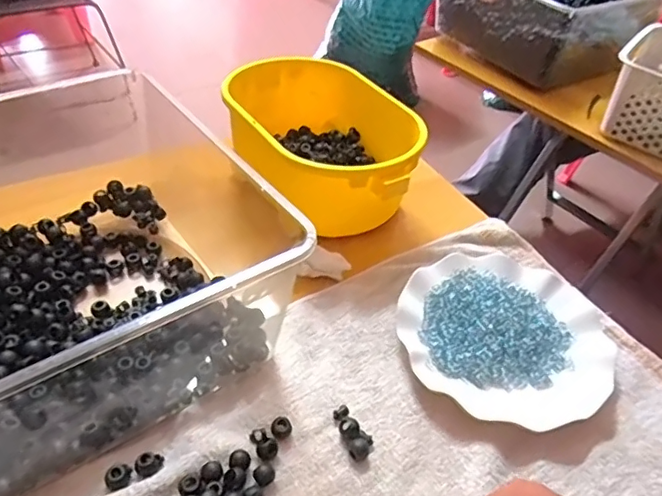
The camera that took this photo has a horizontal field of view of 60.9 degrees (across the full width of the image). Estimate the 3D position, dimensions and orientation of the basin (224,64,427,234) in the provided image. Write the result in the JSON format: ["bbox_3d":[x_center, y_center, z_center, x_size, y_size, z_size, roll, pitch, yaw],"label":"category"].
[{"bbox_3d":[-0.015,-0.118,0.622,0.172,0.086,0.249,-14,46,-22],"label":"basin"}]

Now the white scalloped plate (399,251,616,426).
[{"bbox_3d":[0.157,0.075,0.499,0.192,0.026,0.163,3,42,-4],"label":"white scalloped plate"}]

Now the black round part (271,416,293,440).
[{"bbox_3d":[-0.037,0.134,0.421,0.015,0.010,0.015,4,42,-4],"label":"black round part"}]

